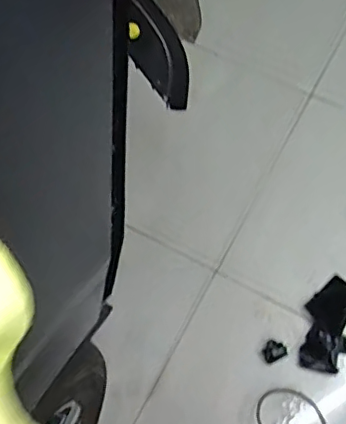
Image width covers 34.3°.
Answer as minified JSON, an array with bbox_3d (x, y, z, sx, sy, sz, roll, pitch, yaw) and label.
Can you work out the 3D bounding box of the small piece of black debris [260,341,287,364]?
[{"bbox_3d":[0.233,0.321,1.302,0.055,0.009,0.047,-25,70,-9],"label":"small piece of black debris"}]

